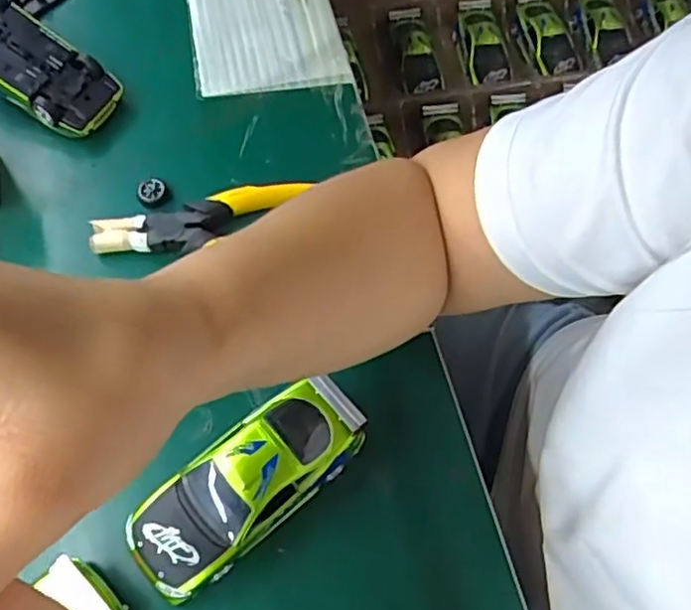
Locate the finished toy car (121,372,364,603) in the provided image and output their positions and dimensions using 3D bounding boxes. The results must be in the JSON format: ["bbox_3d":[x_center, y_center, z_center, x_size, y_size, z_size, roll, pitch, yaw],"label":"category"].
[{"bbox_3d":[-0.049,0.092,0.342,0.125,0.039,0.050,-38,72,-18],"label":"finished toy car"}]

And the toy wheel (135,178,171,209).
[{"bbox_3d":[-0.126,-0.074,0.435,0.020,0.005,0.024,-27,69,-14],"label":"toy wheel"}]

